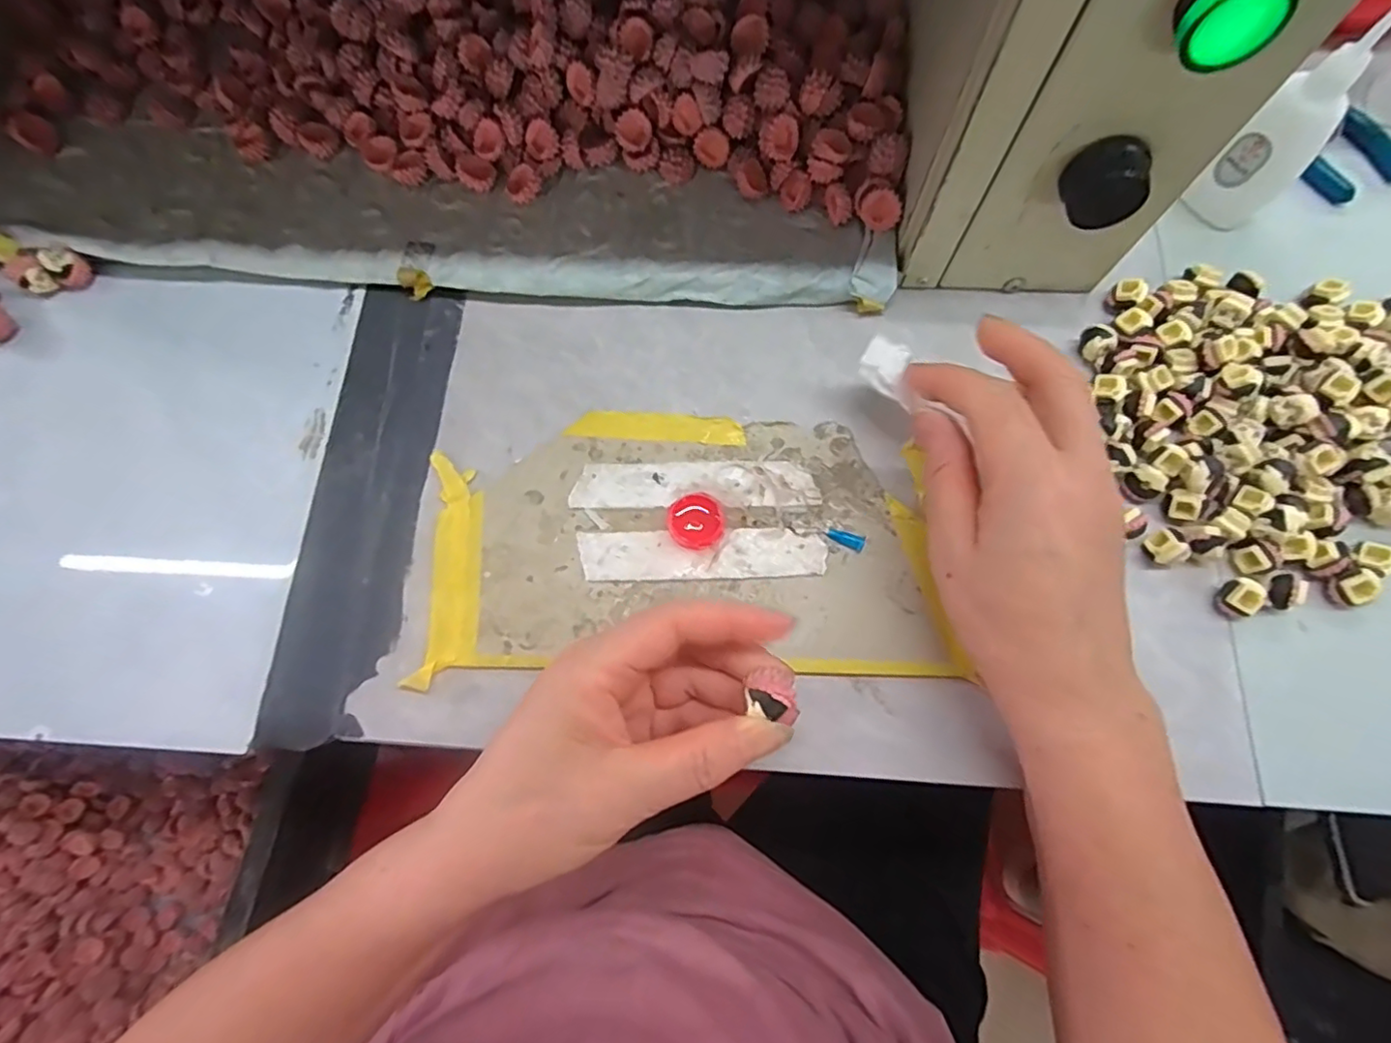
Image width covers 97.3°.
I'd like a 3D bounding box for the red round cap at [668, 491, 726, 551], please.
[{"bbox_3d":[0.001,-0.001,0.294,0.026,0.007,0.027,-1,73,3],"label":"red round cap"}]

